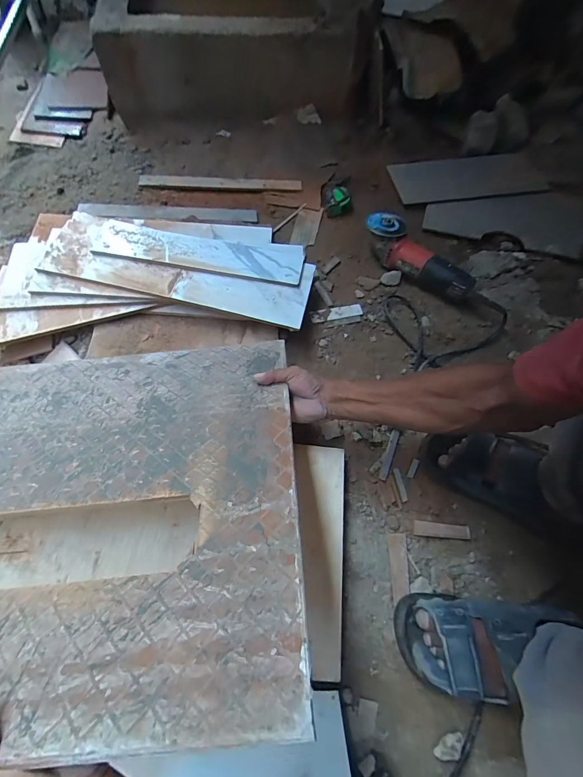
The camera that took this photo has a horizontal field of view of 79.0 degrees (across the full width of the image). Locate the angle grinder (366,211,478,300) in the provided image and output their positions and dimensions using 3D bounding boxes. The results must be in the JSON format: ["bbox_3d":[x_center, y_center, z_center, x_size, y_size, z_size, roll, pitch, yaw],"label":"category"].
[{"bbox_3d":[0.269,-0.277,0.770,0.074,0.078,0.254,-39,74,-20],"label":"angle grinder"}]

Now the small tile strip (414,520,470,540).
[{"bbox_3d":[0.234,0.220,0.551,0.087,0.006,0.021,7,64,-1],"label":"small tile strip"}]

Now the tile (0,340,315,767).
[{"bbox_3d":[-0.240,0.097,0.421,0.481,0.005,0.483,-6,39,1],"label":"tile"}]

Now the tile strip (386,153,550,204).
[{"bbox_3d":[0.469,-0.567,0.942,0.389,0.015,0.153,-7,64,-3],"label":"tile strip"}]

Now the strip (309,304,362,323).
[{"bbox_3d":[0.093,-0.156,0.731,0.109,0.006,0.029,-11,66,-10],"label":"strip"}]

